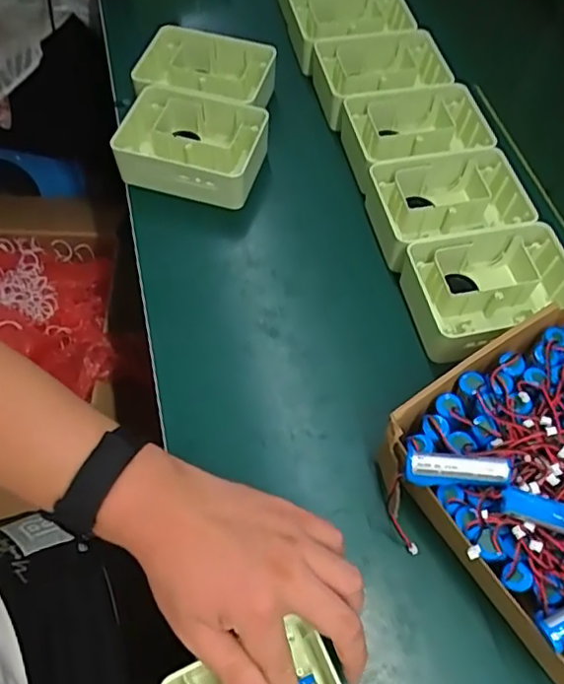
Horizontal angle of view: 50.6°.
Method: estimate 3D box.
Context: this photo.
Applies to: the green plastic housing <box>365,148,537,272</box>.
[{"bbox_3d":[0.164,-0.130,0.598,0.147,0.053,0.106,-9,60,-8],"label":"green plastic housing"}]

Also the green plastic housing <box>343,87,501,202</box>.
[{"bbox_3d":[0.142,-0.218,0.646,0.156,0.049,0.119,-10,60,-8],"label":"green plastic housing"}]

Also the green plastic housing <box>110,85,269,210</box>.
[{"bbox_3d":[-0.092,-0.207,0.636,0.141,0.058,0.109,11,59,4],"label":"green plastic housing"}]

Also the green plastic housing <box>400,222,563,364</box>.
[{"bbox_3d":[0.190,-0.043,0.546,0.149,0.053,0.112,-11,60,-9],"label":"green plastic housing"}]

